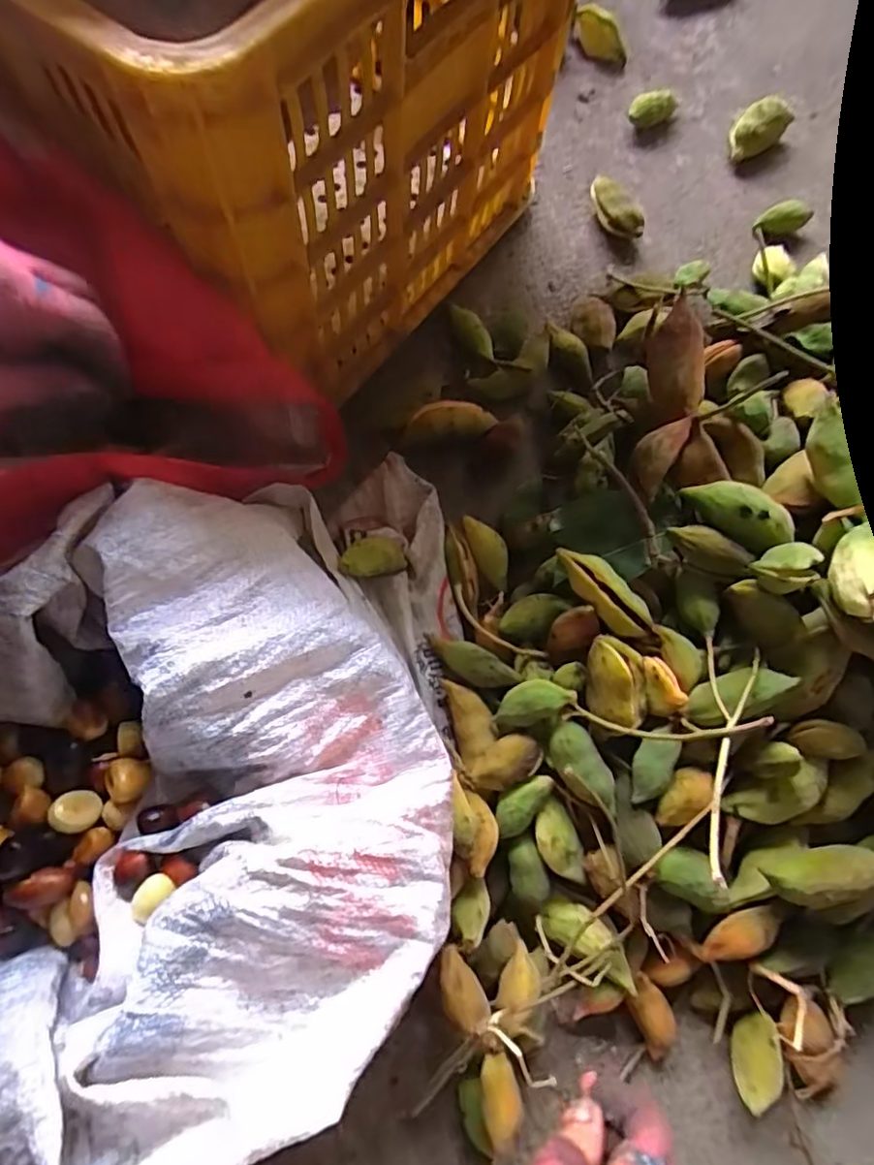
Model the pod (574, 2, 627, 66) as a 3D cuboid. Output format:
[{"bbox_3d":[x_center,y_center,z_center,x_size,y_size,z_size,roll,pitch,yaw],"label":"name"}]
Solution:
[{"bbox_3d":[0.183,-0.607,0.664,0.066,0.040,0.020,17,75,3],"label":"pod"}]

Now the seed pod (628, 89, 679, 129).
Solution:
[{"bbox_3d":[0.235,-0.513,0.652,0.057,0.023,0.024,-21,76,-7],"label":"seed pod"}]

